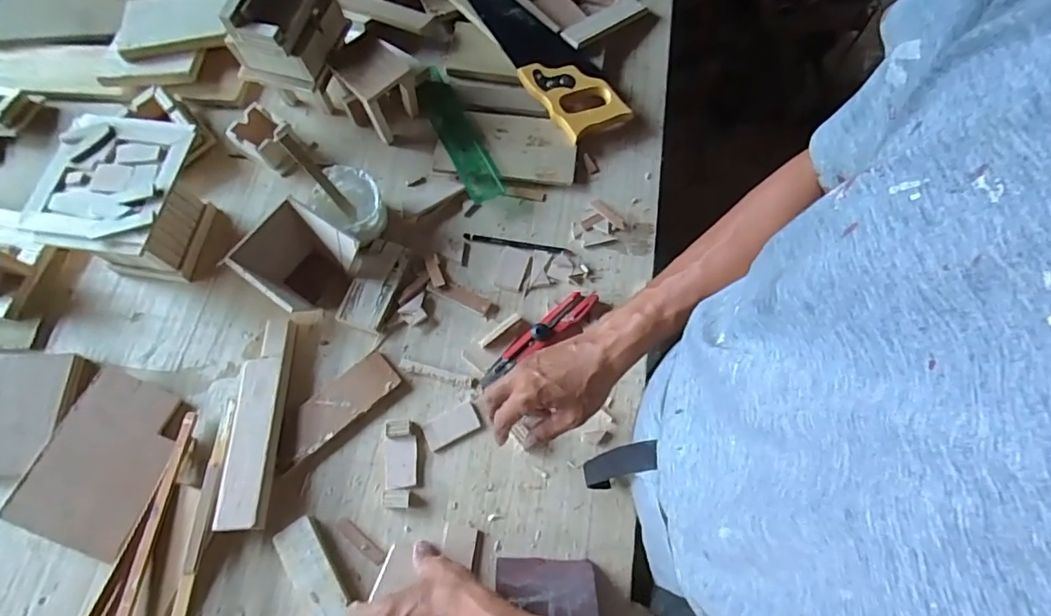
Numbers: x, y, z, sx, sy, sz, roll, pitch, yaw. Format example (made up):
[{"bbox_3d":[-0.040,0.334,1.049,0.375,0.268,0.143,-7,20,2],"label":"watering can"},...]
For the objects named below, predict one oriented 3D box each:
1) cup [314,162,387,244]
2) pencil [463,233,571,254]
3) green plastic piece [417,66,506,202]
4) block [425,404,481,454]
[{"bbox_3d":[-0.223,-0.129,0.672,0.090,0.062,0.083,-1,68,1],"label":"cup"},{"bbox_3d":[-0.012,-0.083,0.681,0.139,0.005,0.010,10,69,6],"label":"pencil"},{"bbox_3d":[-0.097,-0.245,0.740,0.050,0.021,0.230,-24,70,-8],"label":"green plastic piece"},{"bbox_3d":[-0.083,0.135,0.595,0.061,0.005,0.033,-27,70,-9],"label":"block"}]

